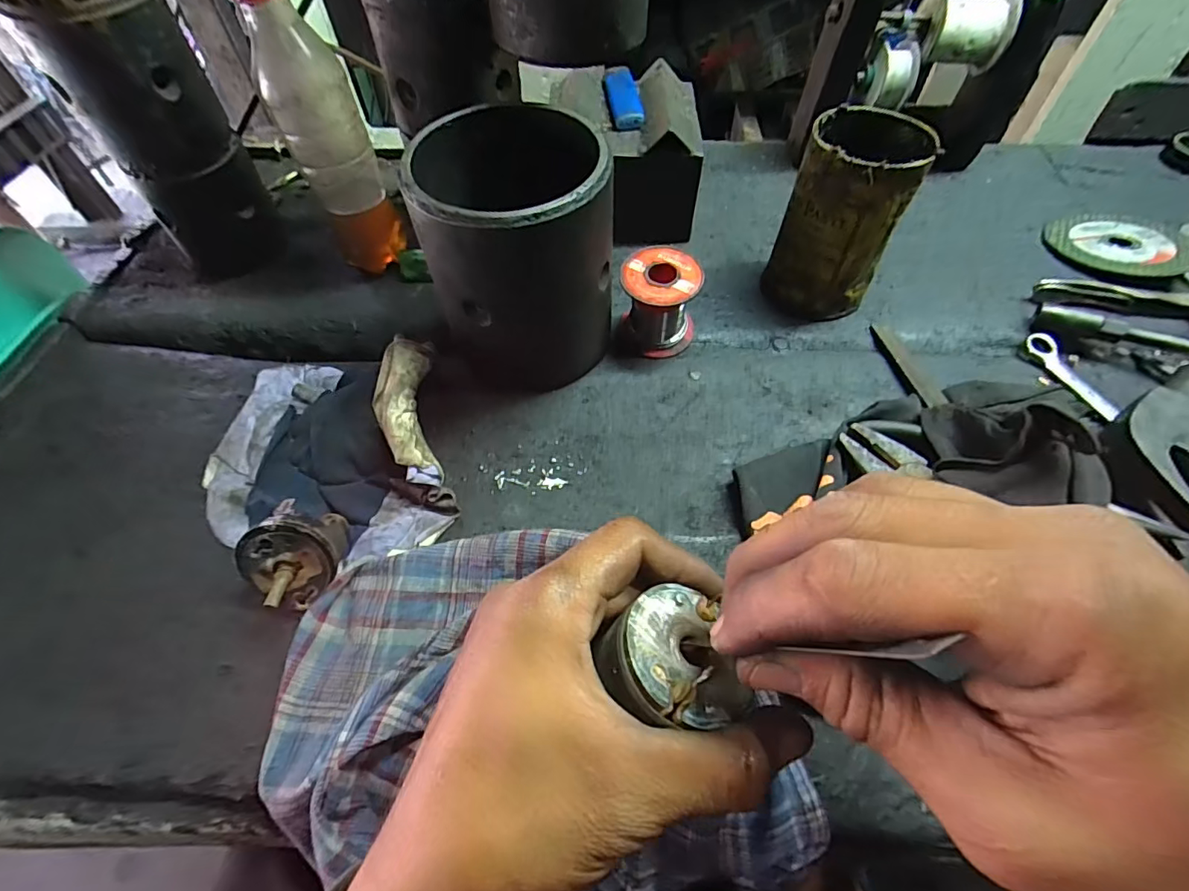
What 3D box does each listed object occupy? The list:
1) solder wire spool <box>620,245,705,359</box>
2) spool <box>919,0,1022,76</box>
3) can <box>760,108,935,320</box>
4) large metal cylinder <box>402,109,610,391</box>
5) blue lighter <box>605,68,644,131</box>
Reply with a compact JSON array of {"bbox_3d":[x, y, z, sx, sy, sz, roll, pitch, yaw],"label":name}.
[{"bbox_3d":[0.045,-0.097,0.354,0.051,0.057,0.049,0,57,0],"label":"solder wire spool"},{"bbox_3d":[0.289,-0.329,0.406,0.067,0.047,0.045,1,55,2],"label":"spool"},{"bbox_3d":[0.169,-0.153,0.355,0.071,0.117,0.069,0,57,0],"label":"can"},{"bbox_3d":[-0.046,-0.112,0.321,0.105,0.137,0.104,-9,57,-5],"label":"large metal cylinder"},{"bbox_3d":[0.024,-0.274,0.403,0.023,0.013,0.074,-5,55,-3],"label":"blue lighter"}]

